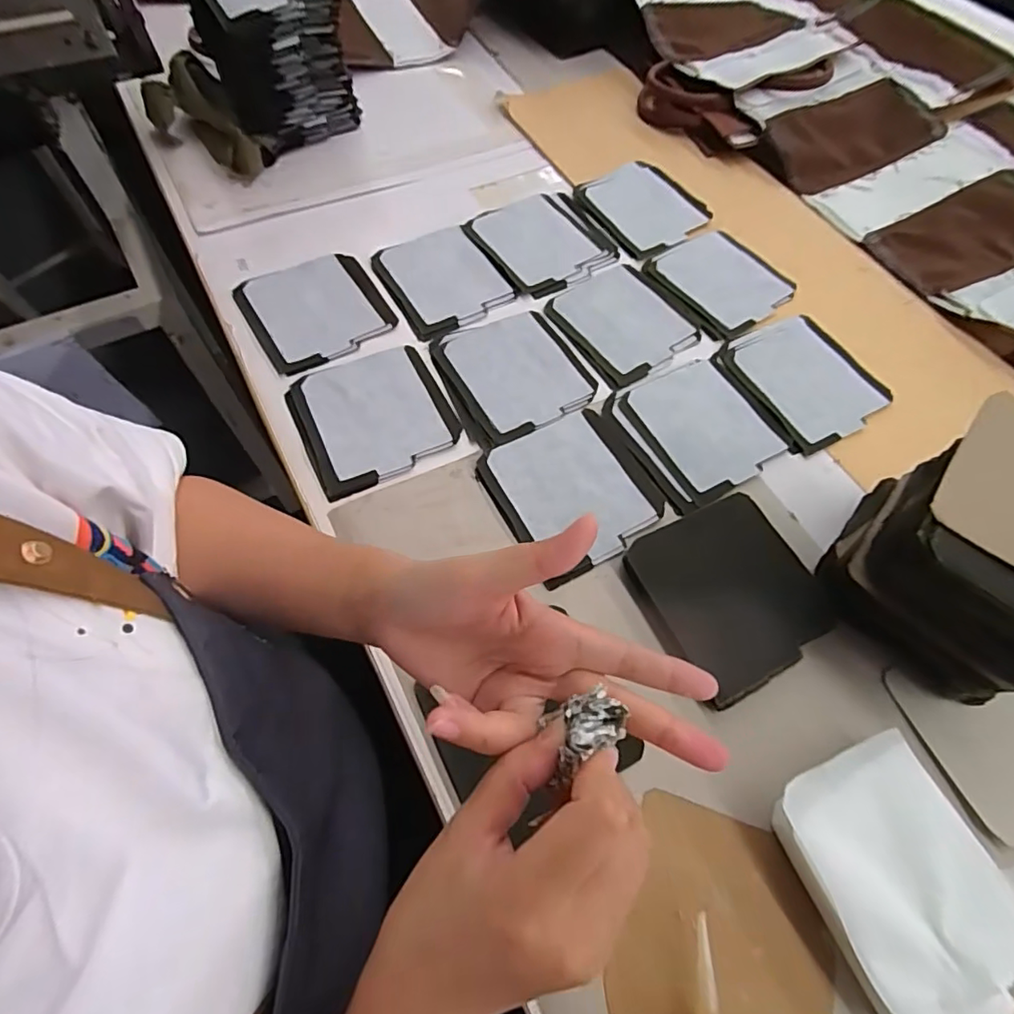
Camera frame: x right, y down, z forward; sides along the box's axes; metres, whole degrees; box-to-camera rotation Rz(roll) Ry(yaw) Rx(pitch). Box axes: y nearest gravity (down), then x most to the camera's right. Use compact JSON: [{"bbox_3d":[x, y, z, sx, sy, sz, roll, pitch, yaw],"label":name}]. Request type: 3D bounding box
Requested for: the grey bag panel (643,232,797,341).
[{"bbox_3d":[0.243,-0.257,0.623,0.129,0.006,0.135,-31,67,-15],"label":"grey bag panel"}]

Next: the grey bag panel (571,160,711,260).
[{"bbox_3d":[0.169,-0.372,0.678,0.124,0.010,0.133,-32,67,-16],"label":"grey bag panel"}]

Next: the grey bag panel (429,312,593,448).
[{"bbox_3d":[0.007,-0.136,0.549,0.134,0.007,0.142,-24,65,-12],"label":"grey bag panel"}]

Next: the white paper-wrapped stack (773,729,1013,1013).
[{"bbox_3d":[0.249,0.234,0.351,0.107,0.036,0.142,-22,65,-11],"label":"white paper-wrapped stack"}]

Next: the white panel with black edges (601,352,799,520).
[{"bbox_3d":[0.182,-0.077,0.527,0.140,0.006,0.138,-25,66,-13],"label":"white panel with black edges"}]

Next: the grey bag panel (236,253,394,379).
[{"bbox_3d":[-0.198,-0.207,0.569,0.133,0.009,0.134,-30,67,-15],"label":"grey bag panel"}]

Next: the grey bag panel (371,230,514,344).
[{"bbox_3d":[-0.070,-0.252,0.603,0.120,0.005,0.139,-24,65,-12],"label":"grey bag panel"}]

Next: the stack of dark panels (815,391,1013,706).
[{"bbox_3d":[0.338,0.041,0.391,0.144,0.136,0.138,37,68,17],"label":"stack of dark panels"}]

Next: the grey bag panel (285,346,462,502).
[{"bbox_3d":[-0.123,-0.087,0.510,0.134,0.010,0.136,-24,65,-12],"label":"grey bag panel"}]

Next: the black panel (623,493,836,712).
[{"bbox_3d":[0.181,0.069,0.445,0.131,0.020,0.138,-26,66,-13],"label":"black panel"}]

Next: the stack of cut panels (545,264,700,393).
[{"bbox_3d":[0.125,-0.201,0.591,0.125,0.005,0.143,-29,66,-14],"label":"stack of cut panels"}]

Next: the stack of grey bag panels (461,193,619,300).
[{"bbox_3d":[0.042,-0.312,0.642,0.137,0.010,0.141,-29,66,-14],"label":"stack of grey bag panels"}]

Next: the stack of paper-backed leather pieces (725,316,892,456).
[{"bbox_3d":[0.310,-0.133,0.563,0.124,0.008,0.144,-23,65,-12],"label":"stack of paper-backed leather pieces"}]

